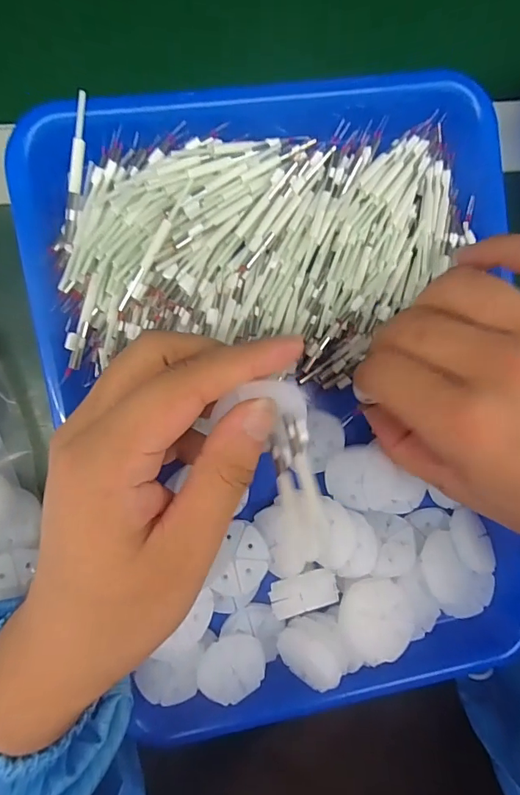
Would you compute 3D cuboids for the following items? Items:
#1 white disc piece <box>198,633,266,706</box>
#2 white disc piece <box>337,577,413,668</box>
[{"bbox_3d":[-0.015,0.150,0.249,0.037,0.005,0.035,3,84,-24],"label":"white disc piece"},{"bbox_3d":[0.062,0.115,0.234,0.037,0.008,0.039,1,71,-2],"label":"white disc piece"}]

